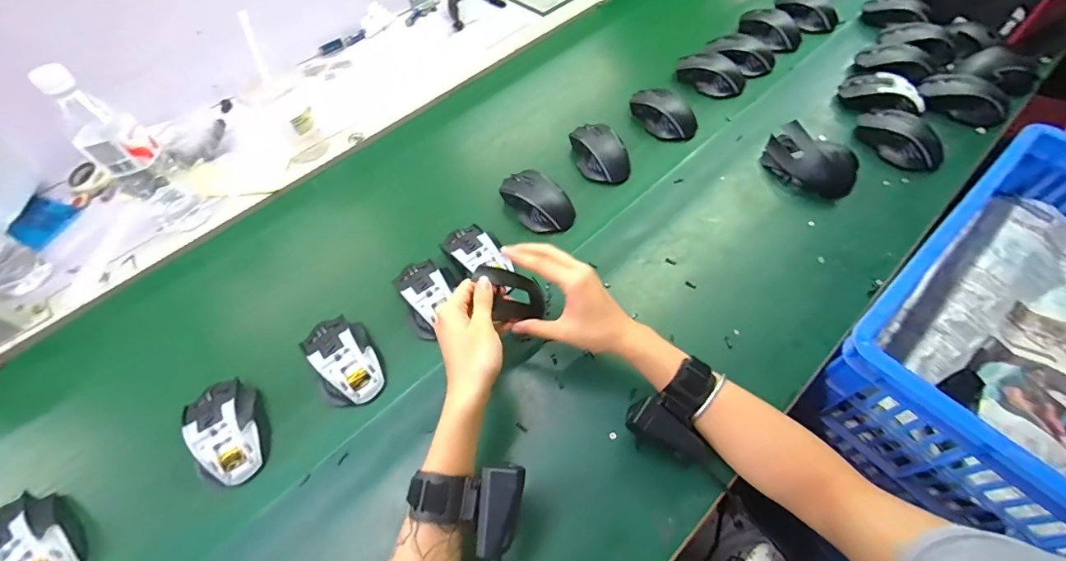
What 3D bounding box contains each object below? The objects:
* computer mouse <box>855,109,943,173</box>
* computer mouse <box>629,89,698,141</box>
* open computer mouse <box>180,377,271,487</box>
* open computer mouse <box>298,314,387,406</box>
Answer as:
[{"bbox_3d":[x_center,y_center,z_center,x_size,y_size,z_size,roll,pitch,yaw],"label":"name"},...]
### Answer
[{"bbox_3d":[0.526,-0.205,0.657,0.067,0.043,0.122,-25,57,-11],"label":"computer mouse"},{"bbox_3d":[0.204,-0.265,0.719,0.058,0.035,0.110,-31,61,-16],"label":"computer mouse"},{"bbox_3d":[-0.325,0.158,0.488,0.067,0.035,0.112,-33,61,-17],"label":"open computer mouse"},{"bbox_3d":[-0.215,0.089,0.523,0.068,0.032,0.111,-32,61,-16],"label":"open computer mouse"}]

